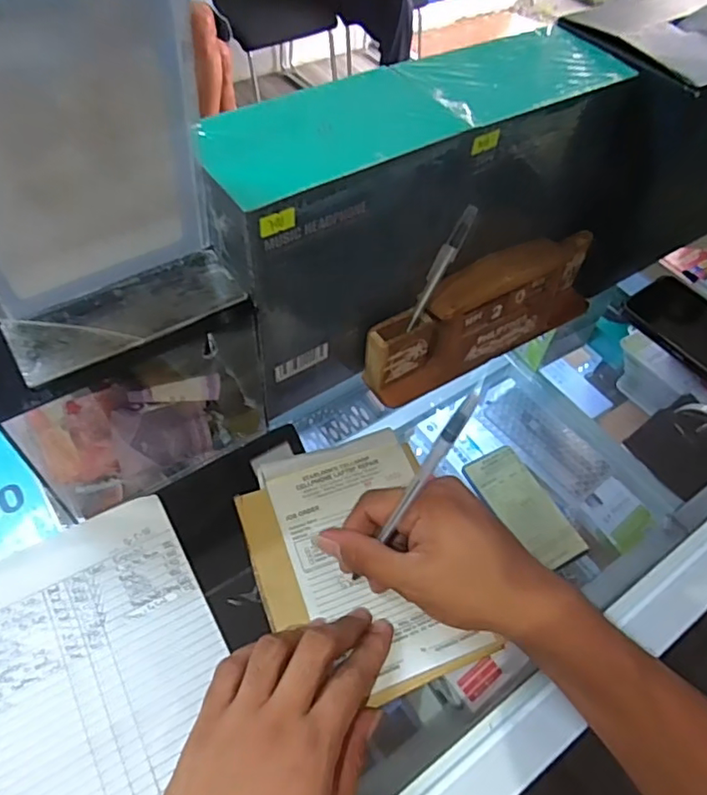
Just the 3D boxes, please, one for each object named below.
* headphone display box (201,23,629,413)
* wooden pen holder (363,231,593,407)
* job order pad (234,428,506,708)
[{"bbox_3d":[0.057,-0.147,0.429,0.338,0.158,0.105,-24,59,-19],"label":"headphone display box"},{"bbox_3d":[0.115,-0.072,0.485,0.234,0.083,0.044,-27,60,-21],"label":"wooden pen holder"},{"bbox_3d":[-0.001,0.106,0.385,0.132,0.015,0.171,-11,54,-11],"label":"job order pad"}]

